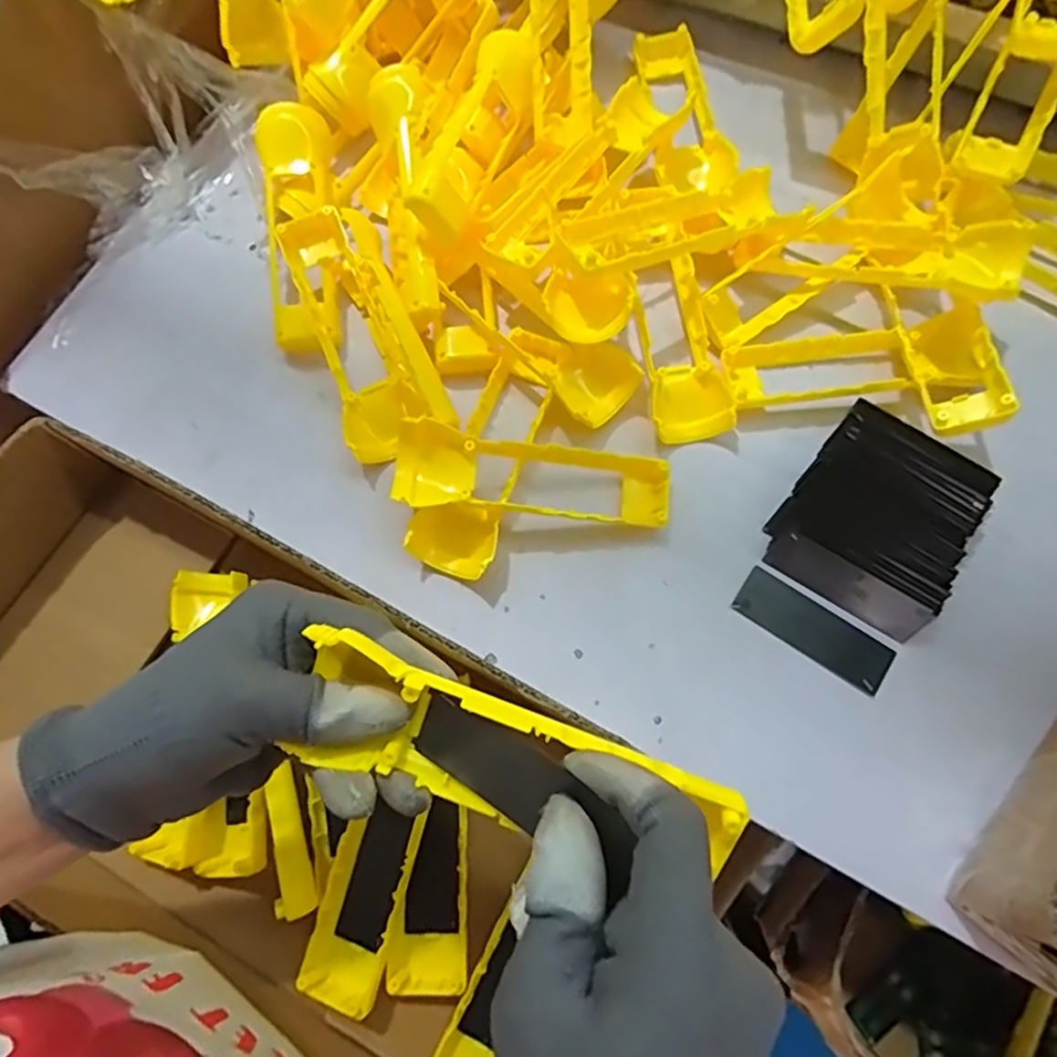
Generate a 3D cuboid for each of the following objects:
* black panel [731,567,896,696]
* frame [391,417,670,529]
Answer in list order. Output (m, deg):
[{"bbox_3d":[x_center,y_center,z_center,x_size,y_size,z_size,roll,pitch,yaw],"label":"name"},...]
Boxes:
[{"bbox_3d":[0.167,0.059,0.377,0.091,0.004,0.029,33,78,9],"label":"black panel"},{"bbox_3d":[0.001,-0.022,0.383,0.167,0.044,0.057,6,75,3],"label":"frame"}]

